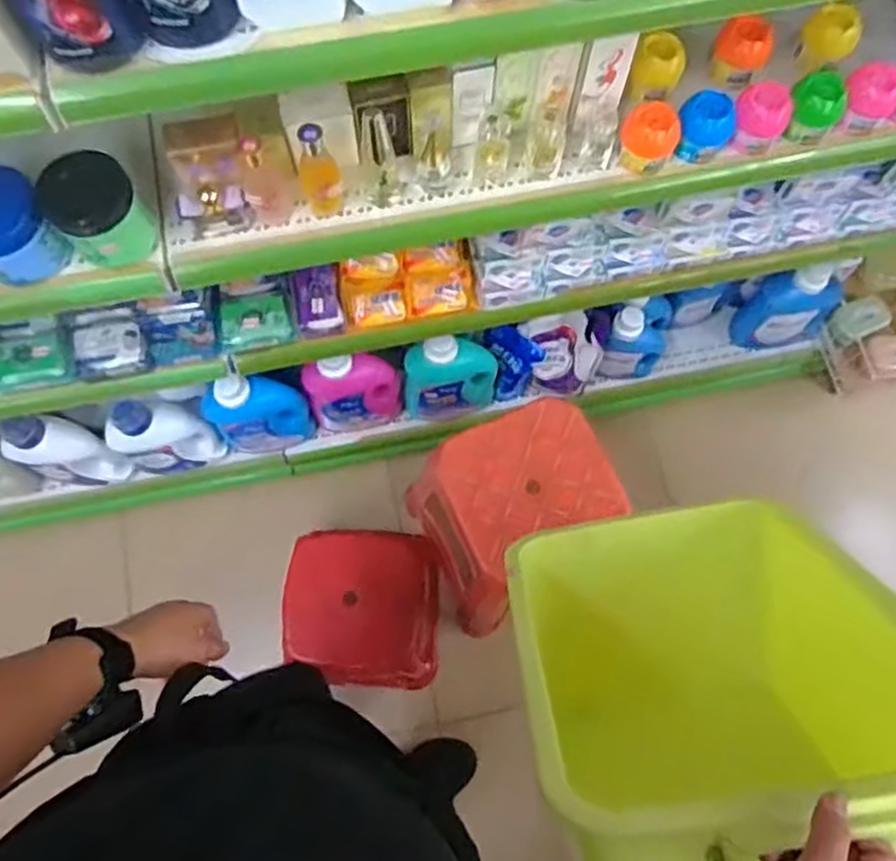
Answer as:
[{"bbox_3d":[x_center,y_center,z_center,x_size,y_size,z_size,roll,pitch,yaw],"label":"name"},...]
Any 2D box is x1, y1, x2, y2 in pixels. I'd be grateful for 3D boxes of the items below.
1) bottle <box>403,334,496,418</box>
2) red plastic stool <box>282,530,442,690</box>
[{"bbox_3d":[0.007,-0.110,1.398,0.183,0.302,0.084,-5,73,-2],"label":"bottle"},{"bbox_3d":[-0.164,0.364,1.436,0.285,0.256,0.282,2,73,0],"label":"red plastic stool"}]

